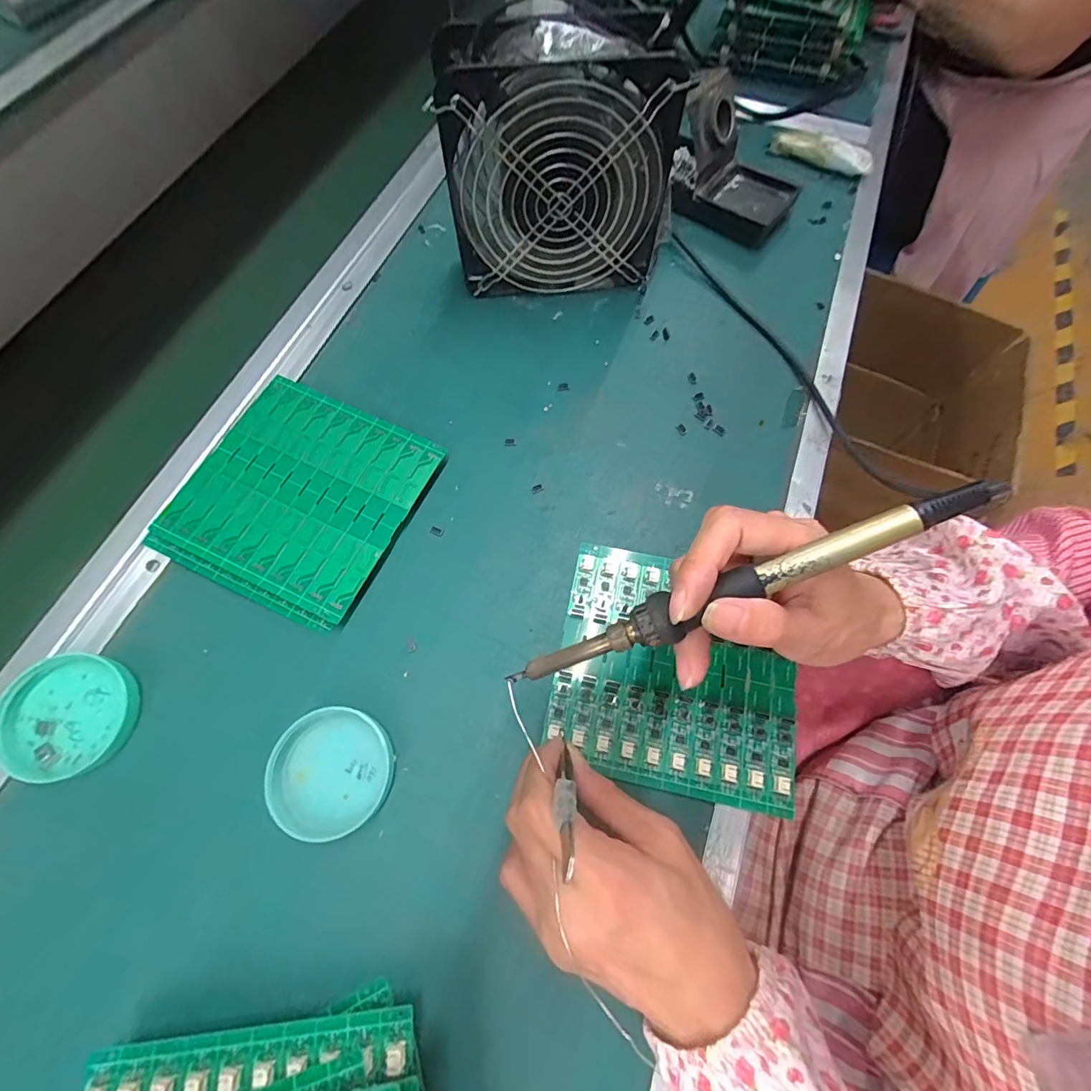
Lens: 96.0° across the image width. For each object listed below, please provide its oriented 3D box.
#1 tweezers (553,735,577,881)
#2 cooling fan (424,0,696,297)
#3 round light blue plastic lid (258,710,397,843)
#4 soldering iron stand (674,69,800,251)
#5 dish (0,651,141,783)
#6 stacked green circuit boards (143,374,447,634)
[{"bbox_3d":[0.009,0.107,0.222,0.007,0.116,0.011,9,89,2],"label":"tweezers"},{"bbox_3d":[0.010,-0.261,0.345,0.151,0.156,0.057,-2,69,-2],"label":"cooling fan"},{"bbox_3d":[-0.117,0.124,0.269,0.062,0.012,0.062,1,69,-1],"label":"round light blue plastic lid"},{"bbox_3d":[0.163,-0.323,0.413,0.108,0.075,0.080,27,71,8],"label":"soldering iron stand"},{"bbox_3d":[-0.267,0.096,0.275,0.063,0.015,0.063,4,70,-10],"label":"dish"},{"bbox_3d":[-0.162,-0.033,0.328,0.138,0.015,0.142,23,70,7],"label":"stacked green circuit boards"}]

